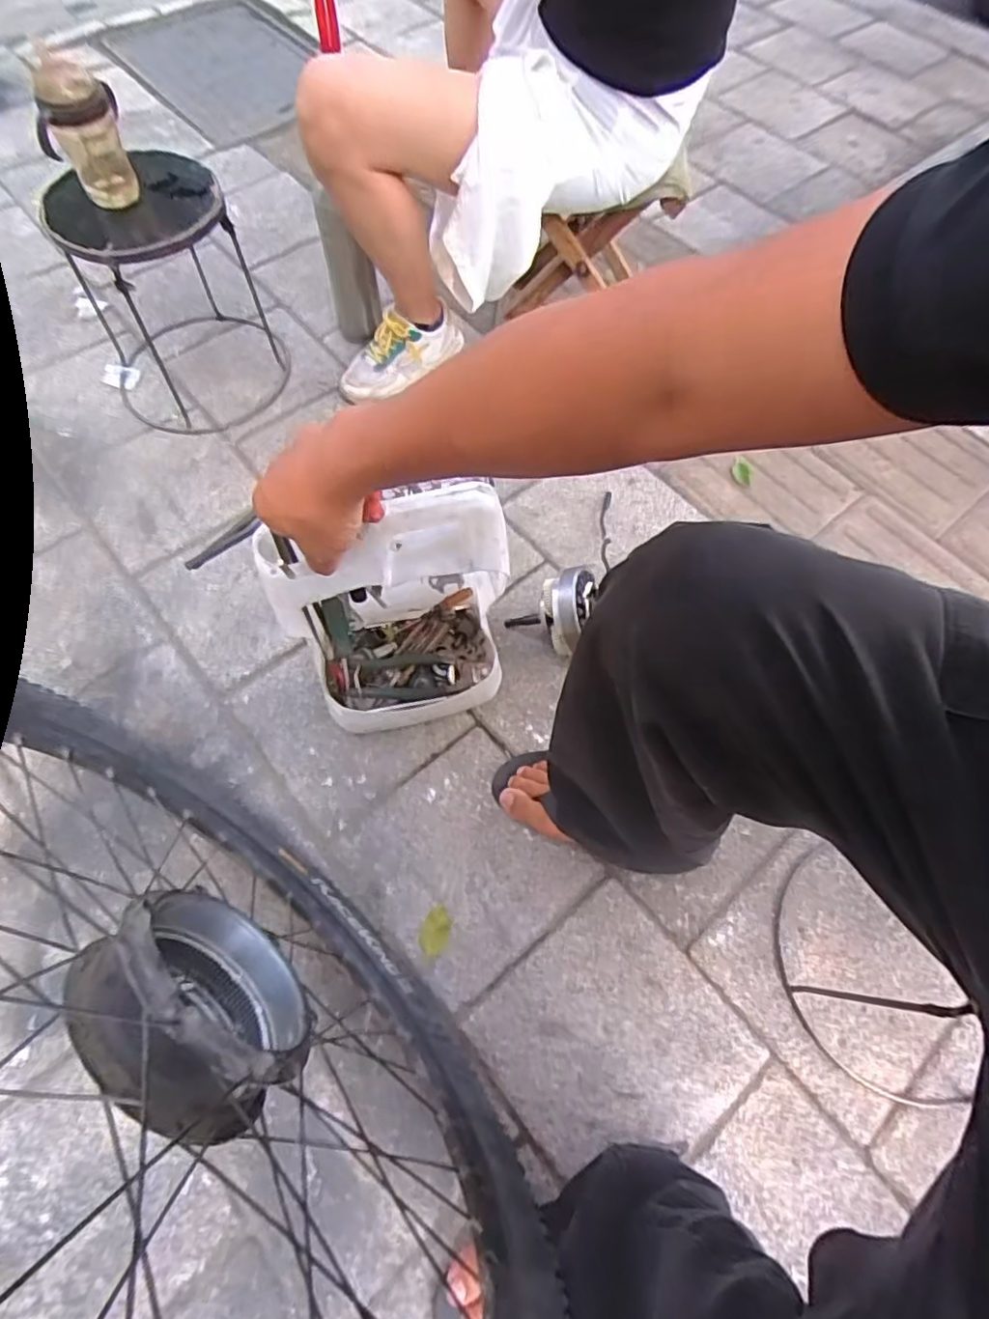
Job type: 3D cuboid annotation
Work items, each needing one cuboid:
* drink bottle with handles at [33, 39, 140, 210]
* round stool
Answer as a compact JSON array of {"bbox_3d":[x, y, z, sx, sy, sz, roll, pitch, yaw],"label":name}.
[{"bbox_3d":[-0.503,-0.647,0.768,0.097,0.143,0.065,-22,69,-11],"label":"drink bottle with handles"},{"bbox_3d":[-0.507,-0.575,0.965,0.279,0.315,0.306,1,66,-2],"label":"round stool"}]

